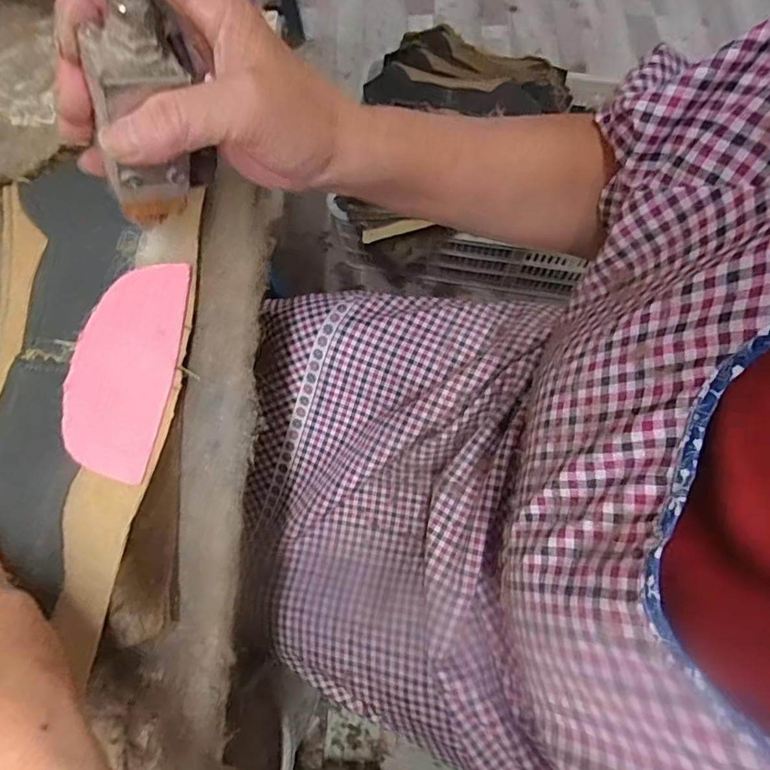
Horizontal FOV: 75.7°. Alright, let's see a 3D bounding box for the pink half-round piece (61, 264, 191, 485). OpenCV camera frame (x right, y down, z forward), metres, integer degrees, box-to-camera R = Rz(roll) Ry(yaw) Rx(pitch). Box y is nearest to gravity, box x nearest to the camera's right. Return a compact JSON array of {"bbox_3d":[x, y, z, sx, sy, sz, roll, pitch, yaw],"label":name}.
[{"bbox_3d":[-0.155,-0.013,0.293,0.057,0.005,0.131,7,70,-6],"label":"pink half-round piece"}]

